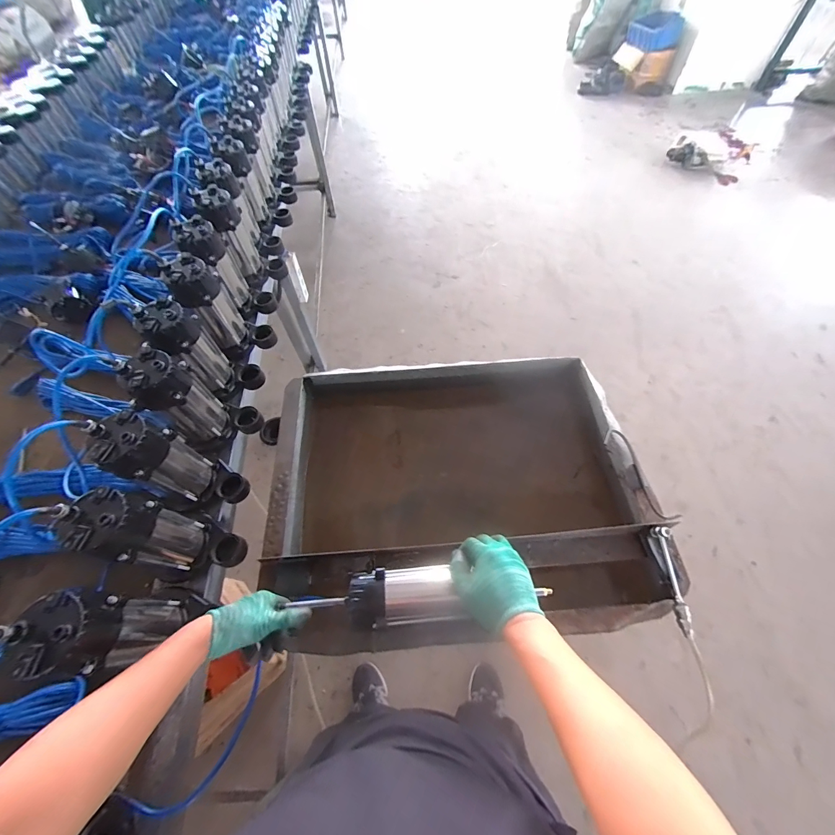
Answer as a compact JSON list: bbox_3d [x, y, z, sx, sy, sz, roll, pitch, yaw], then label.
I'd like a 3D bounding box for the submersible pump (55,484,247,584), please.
[{"bbox_3d":[-0.402,0.196,0.574,0.140,0.220,0.108,23,64,14],"label":"submersible pump"}]

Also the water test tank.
[{"bbox_3d":[0.080,0.152,0.826,0.749,0.221,0.587,-3,60,0],"label":"water test tank"}]

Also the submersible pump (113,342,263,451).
[{"bbox_3d":[-0.435,-0.028,0.715,0.118,0.238,0.135,32,66,18],"label":"submersible pump"}]

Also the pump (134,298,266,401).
[{"bbox_3d":[-0.453,-0.137,0.771,0.130,0.226,0.122,-1,60,1],"label":"pump"}]

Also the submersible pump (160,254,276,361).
[{"bbox_3d":[-0.451,-0.254,0.841,0.137,0.229,0.106,-35,65,-17],"label":"submersible pump"}]

